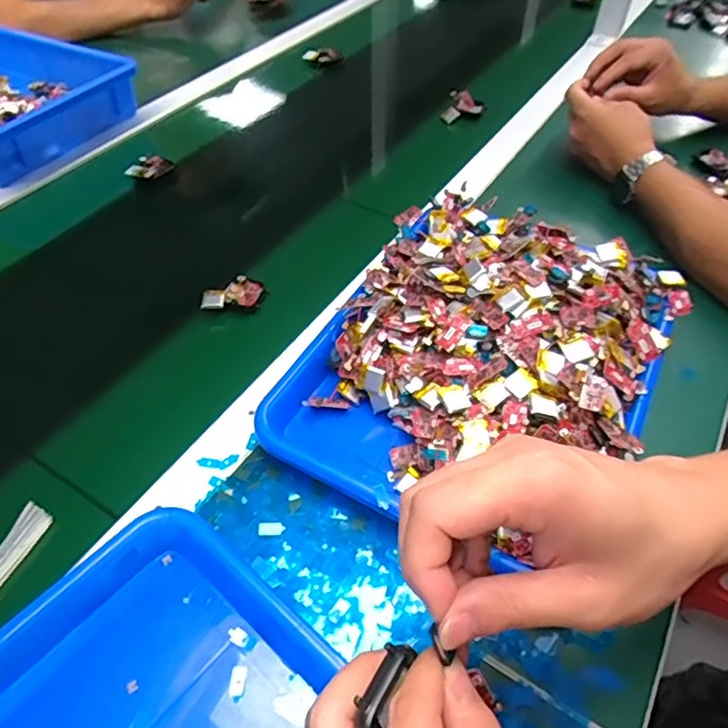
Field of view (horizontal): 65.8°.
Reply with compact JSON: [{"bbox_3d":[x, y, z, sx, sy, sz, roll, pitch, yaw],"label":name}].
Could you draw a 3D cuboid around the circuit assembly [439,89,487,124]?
[{"bbox_3d":[0.137,-0.352,0.772,0.055,0.029,0.048,16,52,12],"label":"circuit assembly"}]

